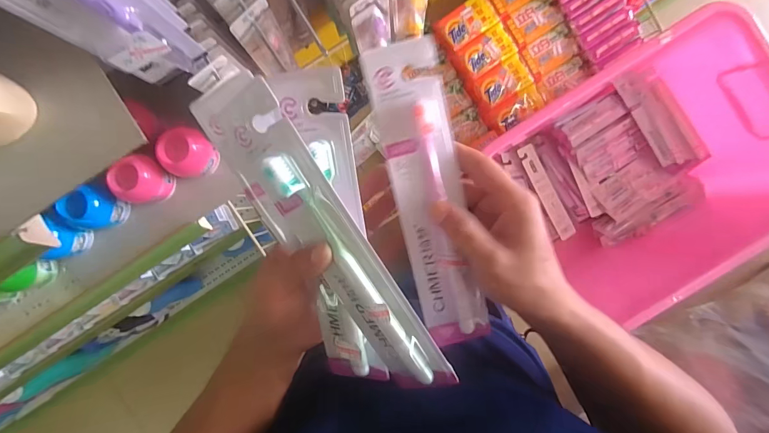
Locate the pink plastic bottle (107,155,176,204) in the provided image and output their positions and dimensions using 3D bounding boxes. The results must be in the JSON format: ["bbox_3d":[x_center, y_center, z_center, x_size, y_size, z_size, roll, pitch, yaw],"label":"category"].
[{"bbox_3d":[-0.337,-0.050,0.527,0.058,0.068,0.060,0,92,1],"label":"pink plastic bottle"}]

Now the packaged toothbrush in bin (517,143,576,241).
[{"bbox_3d":[0.384,-0.057,0.891,0.042,0.012,0.236,-28,91,2],"label":"packaged toothbrush in bin"}]

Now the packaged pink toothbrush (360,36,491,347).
[{"bbox_3d":[0.035,-0.010,0.288,0.054,0.016,0.231,-12,101,1],"label":"packaged pink toothbrush"}]

